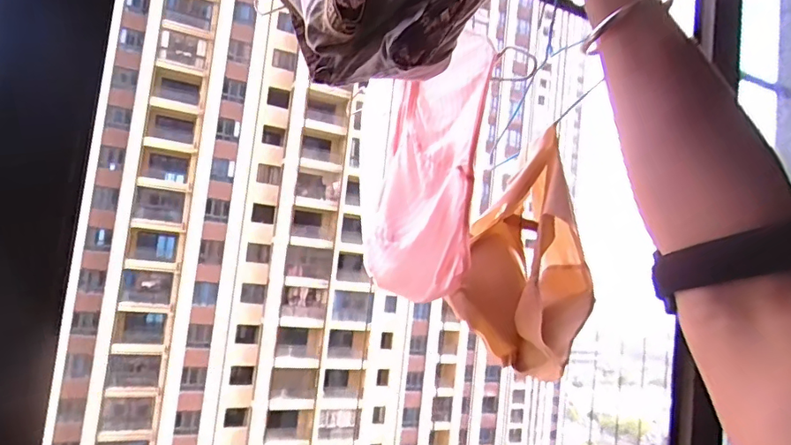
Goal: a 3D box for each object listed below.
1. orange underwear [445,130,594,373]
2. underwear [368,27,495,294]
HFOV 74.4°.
[{"bbox_3d":[0.166,0.037,0.627,0.133,0.261,0.146,4,-6,28],"label":"orange underwear"},{"bbox_3d":[0.030,-0.058,0.565,0.053,0.264,0.130,10,-6,-31],"label":"underwear"}]

